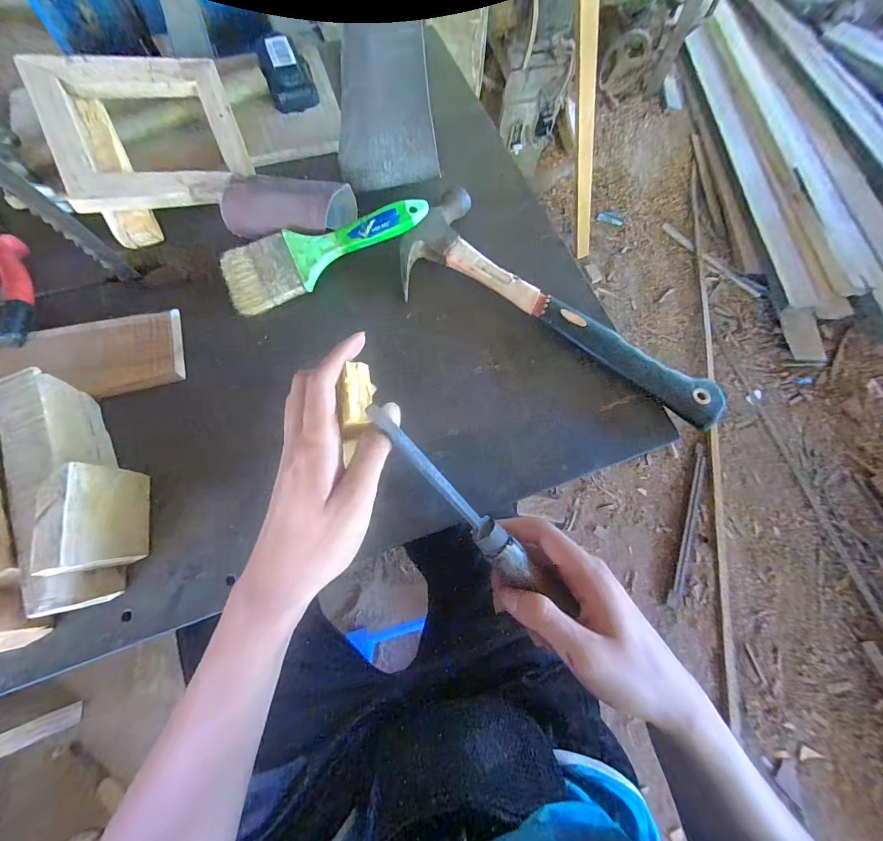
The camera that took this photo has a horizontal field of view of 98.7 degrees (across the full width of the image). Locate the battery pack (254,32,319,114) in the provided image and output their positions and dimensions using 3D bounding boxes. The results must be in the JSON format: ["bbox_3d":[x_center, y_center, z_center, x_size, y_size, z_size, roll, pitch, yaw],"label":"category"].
[{"bbox_3d":[-0.178,-0.402,0.437,0.050,0.032,0.090,-18,71,-9],"label":"battery pack"}]

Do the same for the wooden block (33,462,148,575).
[{"bbox_3d":[-0.228,0.065,0.251,0.020,0.068,0.068,-14,70,-7],"label":"wooden block"}]

